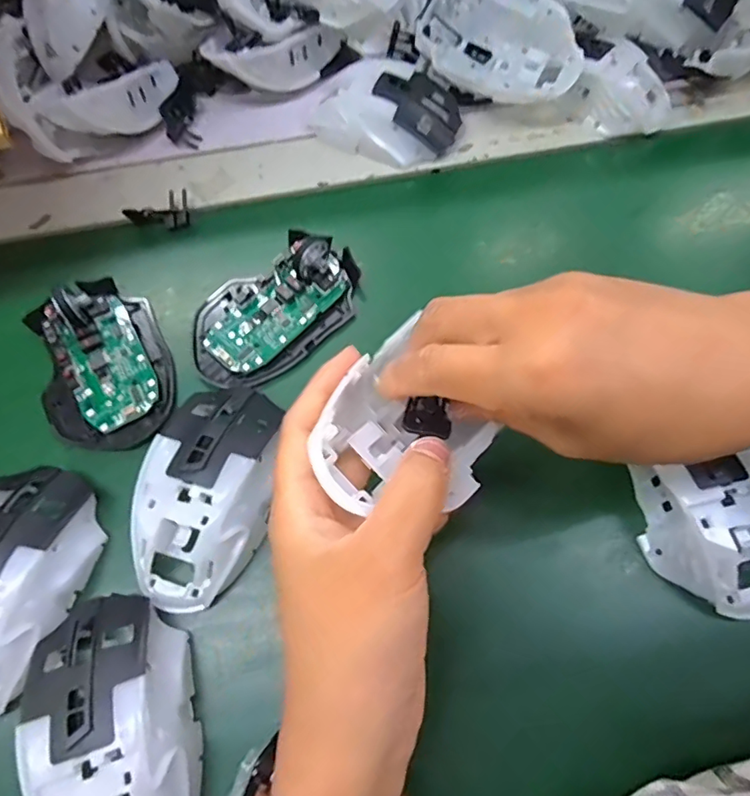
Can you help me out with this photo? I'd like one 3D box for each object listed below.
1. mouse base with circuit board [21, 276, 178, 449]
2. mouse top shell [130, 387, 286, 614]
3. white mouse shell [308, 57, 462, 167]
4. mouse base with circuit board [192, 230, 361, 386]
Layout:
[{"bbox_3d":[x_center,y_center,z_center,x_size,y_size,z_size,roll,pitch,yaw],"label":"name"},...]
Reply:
[{"bbox_3d":[-0.163,-0.025,0.307,0.073,0.025,0.110,-29,69,-4],"label":"mouse base with circuit board"},{"bbox_3d":[-0.082,0.045,0.267,0.063,0.031,0.111,1,70,7],"label":"mouse top shell"},{"bbox_3d":[0.006,-0.205,0.377,0.107,0.030,0.068,10,71,10],"label":"white mouse shell"},{"bbox_3d":[-0.062,-0.057,0.322,0.111,0.020,0.069,-42,71,-9],"label":"mouse base with circuit board"}]

